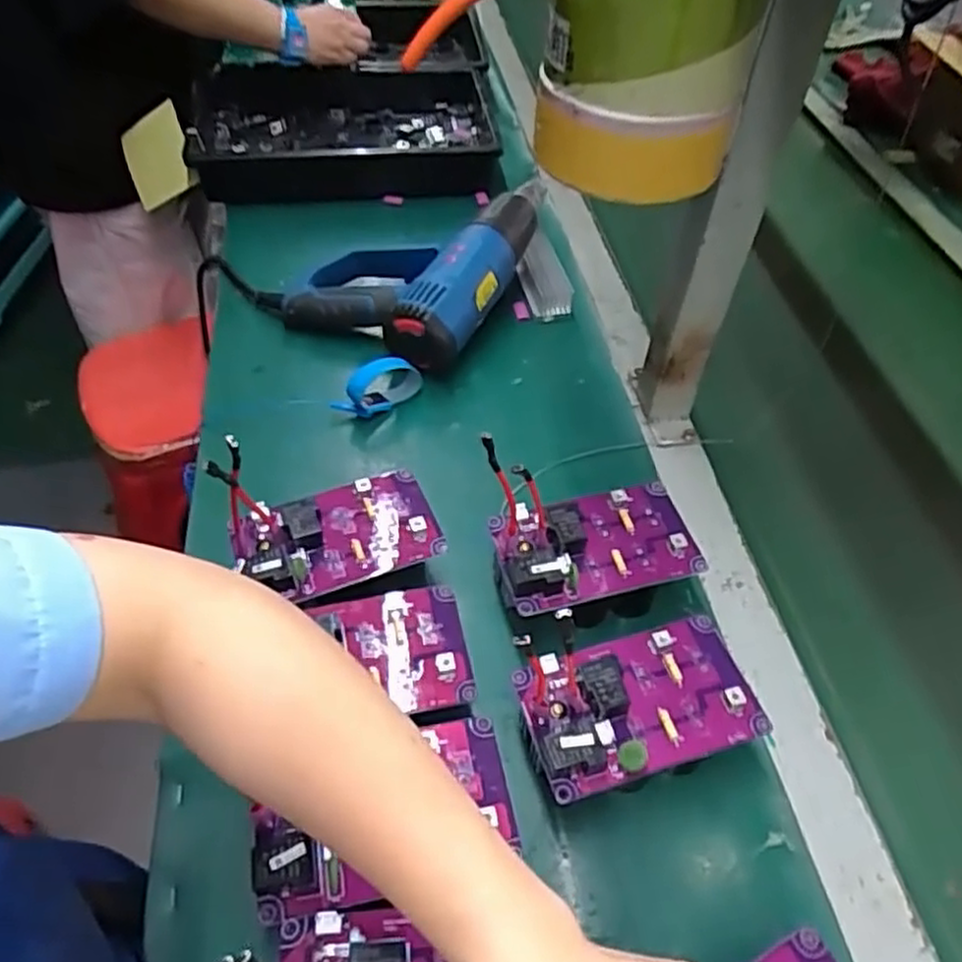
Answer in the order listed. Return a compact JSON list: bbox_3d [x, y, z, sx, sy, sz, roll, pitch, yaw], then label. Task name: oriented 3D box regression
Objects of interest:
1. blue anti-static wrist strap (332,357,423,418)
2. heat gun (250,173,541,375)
[{"bbox_3d":[-0.093,-0.086,0.672,0.085,0.053,0.025,-31,58,-26],"label":"blue anti-static wrist strap"},{"bbox_3d":[-0.071,-0.236,0.777,0.221,0.089,0.260,22,52,15],"label":"heat gun"}]

